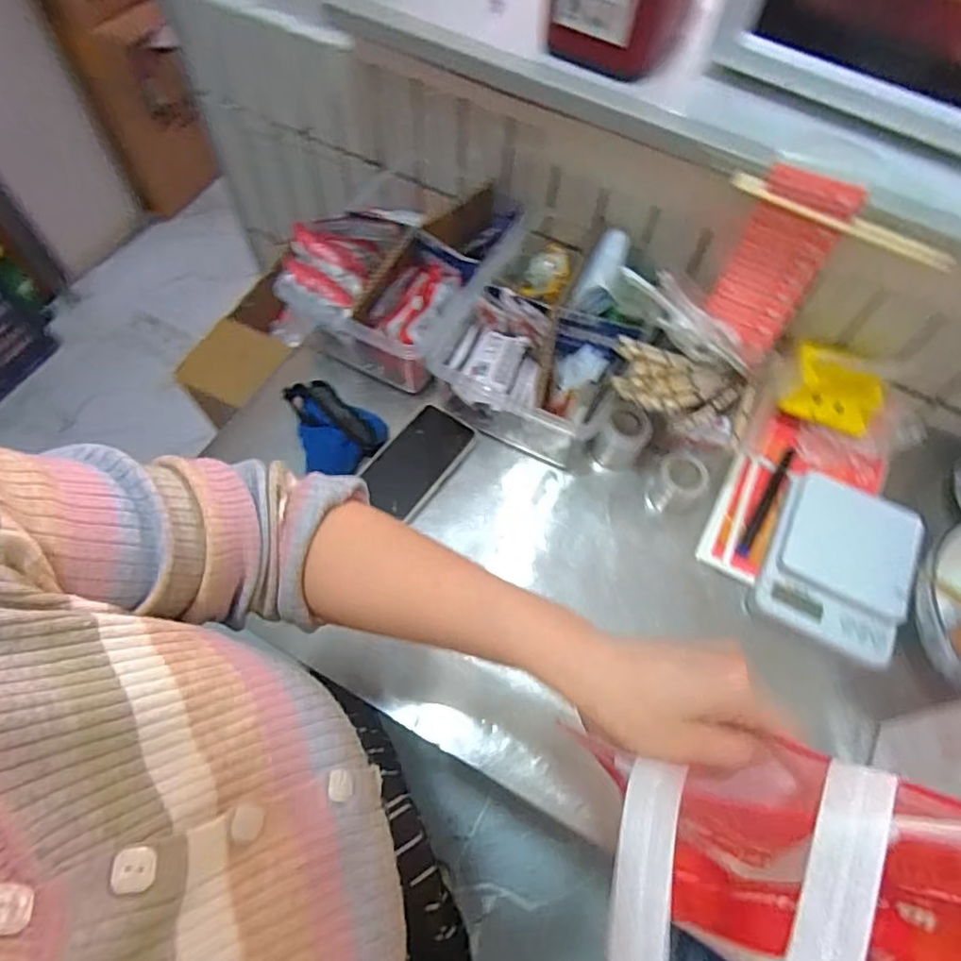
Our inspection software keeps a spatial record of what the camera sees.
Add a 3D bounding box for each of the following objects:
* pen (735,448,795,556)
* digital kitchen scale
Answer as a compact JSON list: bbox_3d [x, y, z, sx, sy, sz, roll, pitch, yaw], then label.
[{"bbox_3d":[0.315,0.024,0.682,0.013,0.015,0.147,30,66,12],"label":"pen"},{"bbox_3d":[0.367,0.082,0.631,0.133,0.033,0.171,28,65,11],"label":"digital kitchen scale"}]

